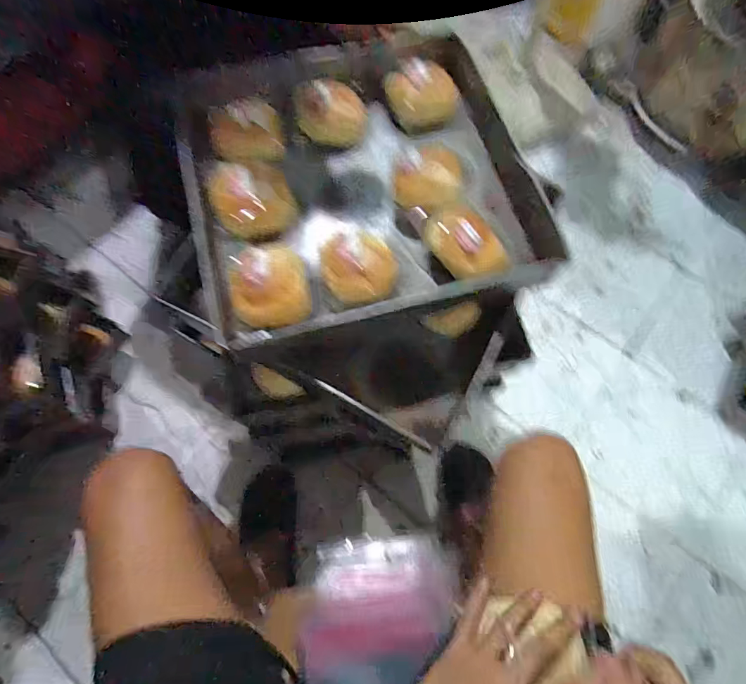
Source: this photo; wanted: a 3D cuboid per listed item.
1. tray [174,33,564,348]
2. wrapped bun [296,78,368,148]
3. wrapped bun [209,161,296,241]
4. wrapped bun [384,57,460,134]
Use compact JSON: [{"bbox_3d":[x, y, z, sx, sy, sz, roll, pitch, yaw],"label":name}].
[{"bbox_3d":[-0.025,-0.220,0.600,0.412,0.071,0.398,-14,70,-5],"label":"tray"},{"bbox_3d":[-0.057,-0.324,0.630,0.094,0.045,0.085,-10,70,-3],"label":"wrapped bun"},{"bbox_3d":[-0.154,-0.186,0.579,0.095,0.044,0.103,0,70,0],"label":"wrapped bun"},{"bbox_3d":[0.070,-0.358,0.650,0.094,0.035,0.100,0,70,0],"label":"wrapped bun"}]

